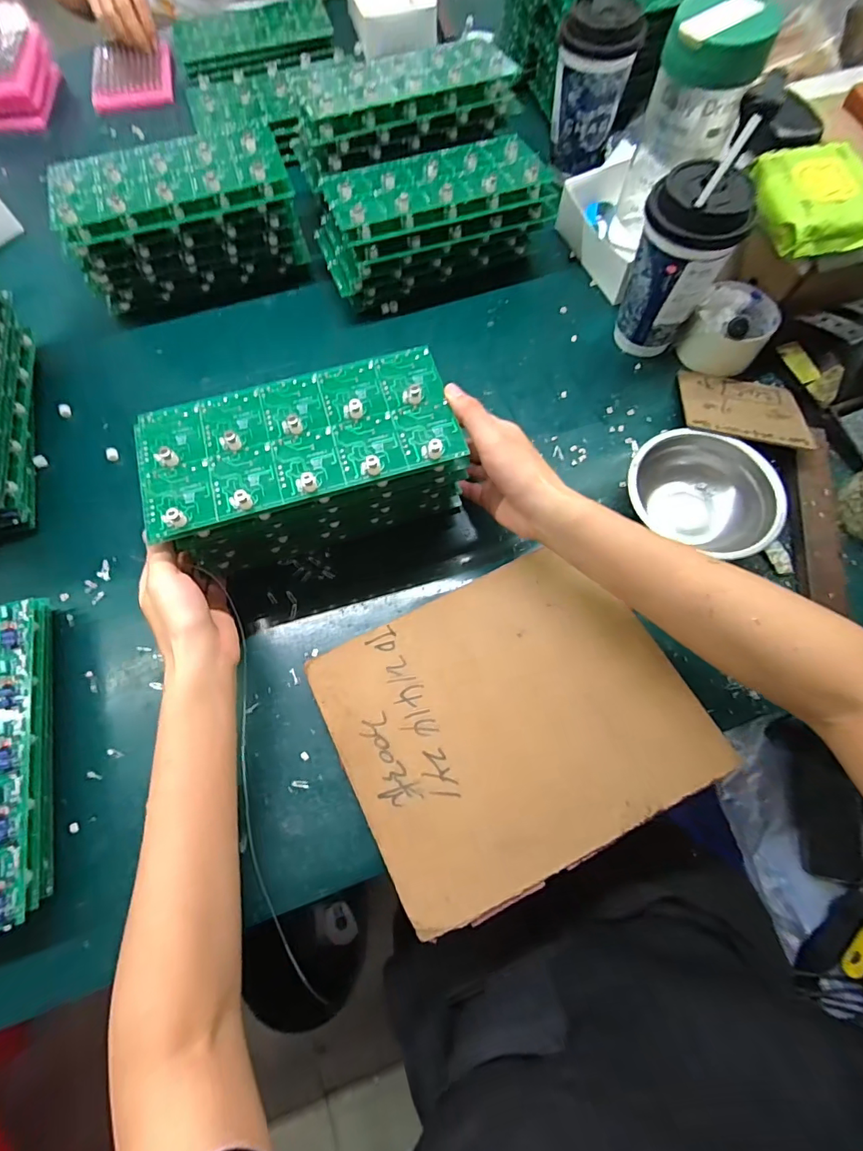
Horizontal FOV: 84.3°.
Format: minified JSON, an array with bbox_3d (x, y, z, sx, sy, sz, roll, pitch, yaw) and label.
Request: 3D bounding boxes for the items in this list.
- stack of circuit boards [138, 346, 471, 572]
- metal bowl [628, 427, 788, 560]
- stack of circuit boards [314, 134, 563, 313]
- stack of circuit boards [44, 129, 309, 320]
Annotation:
[{"bbox_3d":[-0.095,-0.086,0.397,0.223,0.117,0.105,-16,69,-6],"label":"stack of circuit boards"},{"bbox_3d":[0.236,-0.064,0.433,0.127,0.065,0.113,32,72,12],"label":"metal bowl"},{"bbox_3d":[-0.001,-0.395,0.532,0.246,0.099,0.116,-20,69,-7],"label":"stack of circuit boards"},{"bbox_3d":[-0.267,-0.389,0.523,0.229,0.103,0.103,-19,69,-7],"label":"stack of circuit boards"}]

